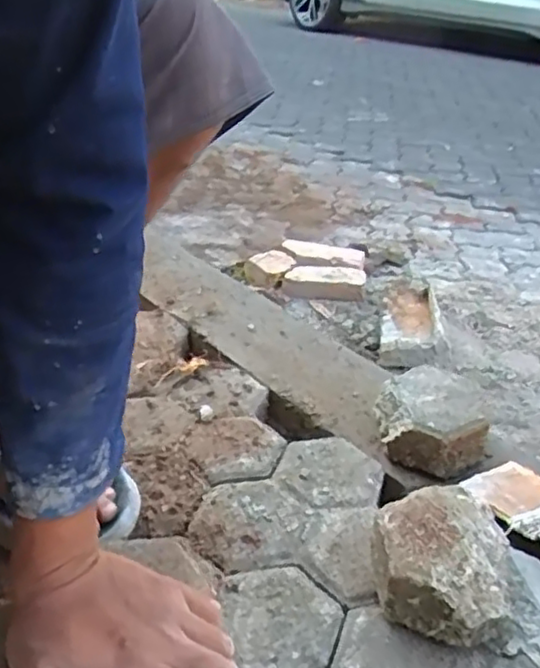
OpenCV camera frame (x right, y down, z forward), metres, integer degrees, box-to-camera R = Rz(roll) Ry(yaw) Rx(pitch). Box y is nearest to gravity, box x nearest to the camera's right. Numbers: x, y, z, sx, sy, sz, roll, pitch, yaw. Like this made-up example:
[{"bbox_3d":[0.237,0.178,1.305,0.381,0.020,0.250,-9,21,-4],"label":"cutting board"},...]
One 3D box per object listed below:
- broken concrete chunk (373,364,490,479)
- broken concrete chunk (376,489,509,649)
[{"bbox_3d":[0.157,0.087,0.654,0.115,0.069,0.102,12,32,15],"label":"broken concrete chunk"},{"bbox_3d":[0.127,0.166,0.490,0.095,0.061,0.102,2,31,-1],"label":"broken concrete chunk"}]

